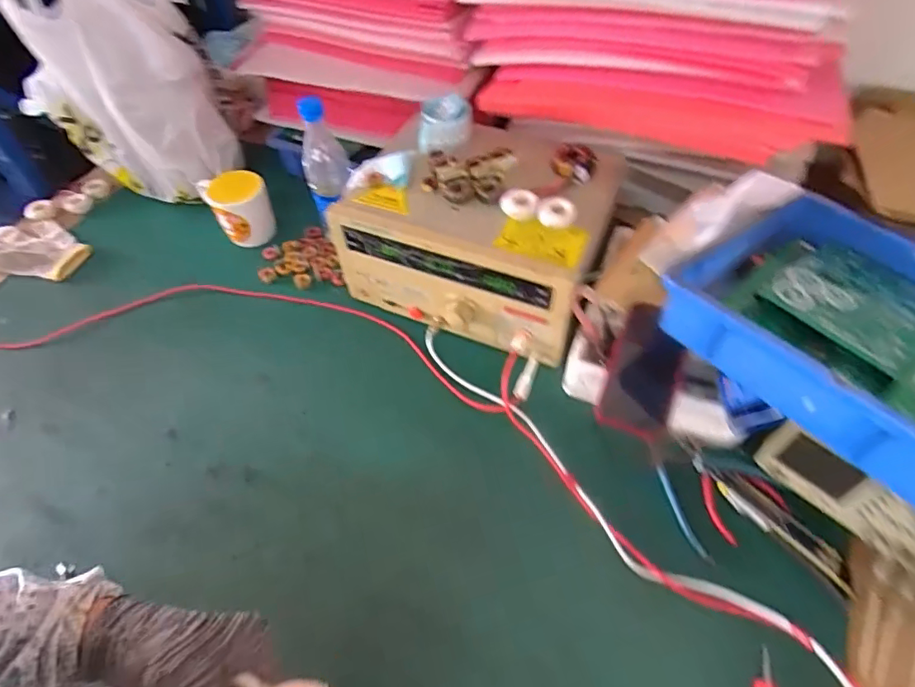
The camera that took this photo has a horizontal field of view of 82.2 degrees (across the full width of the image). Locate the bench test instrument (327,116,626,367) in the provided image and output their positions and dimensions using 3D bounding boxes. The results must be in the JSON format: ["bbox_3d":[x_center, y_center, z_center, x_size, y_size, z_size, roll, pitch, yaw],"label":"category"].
[{"bbox_3d":[0.031,-0.159,0.724,0.318,0.172,0.259,19,58,16],"label":"bench test instrument"}]

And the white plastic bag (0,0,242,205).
[{"bbox_3d":[-0.500,-0.378,0.805,0.251,0.338,0.194,-30,59,-18],"label":"white plastic bag"}]

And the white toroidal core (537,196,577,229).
[{"bbox_3d":[0.117,-0.156,0.616,0.042,0.021,0.032,25,60,20],"label":"white toroidal core"}]

